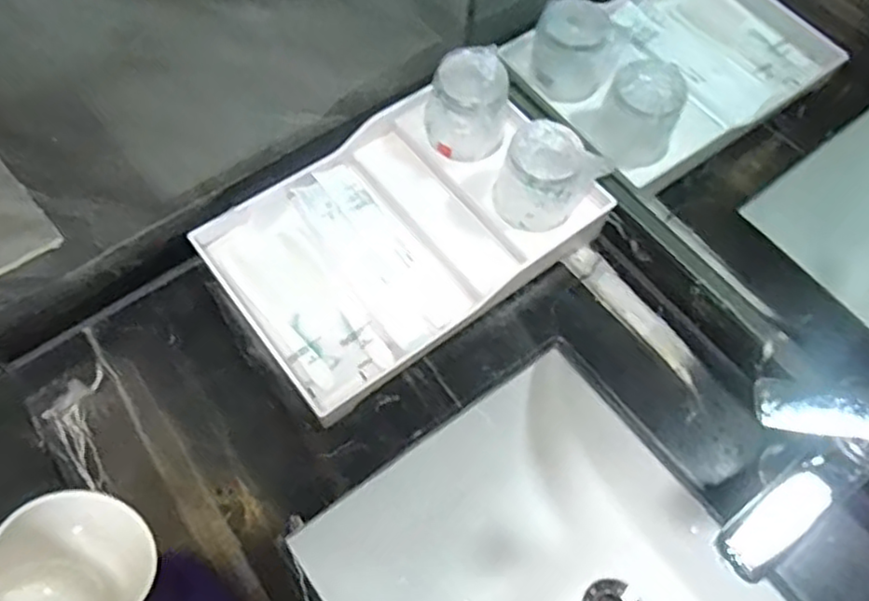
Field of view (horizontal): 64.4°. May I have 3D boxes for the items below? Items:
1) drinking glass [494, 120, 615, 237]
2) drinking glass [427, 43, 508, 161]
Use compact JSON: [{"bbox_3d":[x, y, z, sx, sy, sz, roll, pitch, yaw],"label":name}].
[{"bbox_3d":[0.096,-0.109,0.615,0.078,0.082,0.072,1,63,-2],"label":"drinking glass"},{"bbox_3d":[0.030,-0.178,0.654,0.073,0.083,0.080,1,63,-2],"label":"drinking glass"}]

